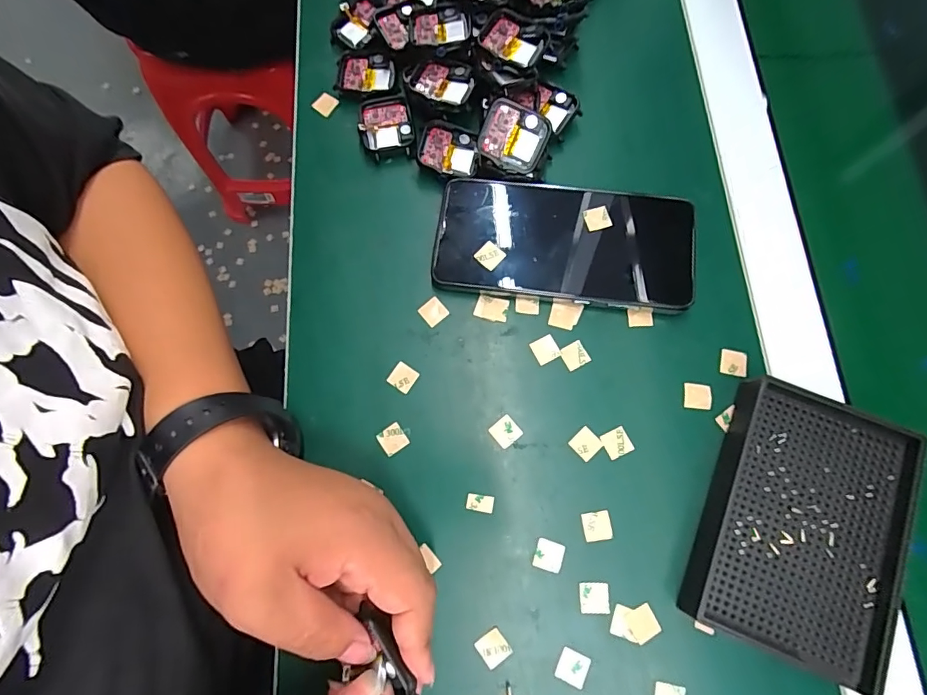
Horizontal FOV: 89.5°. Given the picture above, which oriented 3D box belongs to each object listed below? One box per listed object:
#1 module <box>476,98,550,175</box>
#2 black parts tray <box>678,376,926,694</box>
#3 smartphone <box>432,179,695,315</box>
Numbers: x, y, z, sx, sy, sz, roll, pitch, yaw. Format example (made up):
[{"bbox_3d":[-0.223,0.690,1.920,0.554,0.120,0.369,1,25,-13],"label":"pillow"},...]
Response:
[{"bbox_3d":[0.034,-0.137,0.306,0.044,0.008,0.039,19,114,-8],"label":"module"},{"bbox_3d":[0.186,0.097,0.255,0.094,0.022,0.136,22,77,6],"label":"black parts tray"},{"bbox_3d":[0.064,-0.067,0.304,0.160,0.016,0.076,8,76,3],"label":"smartphone"}]

